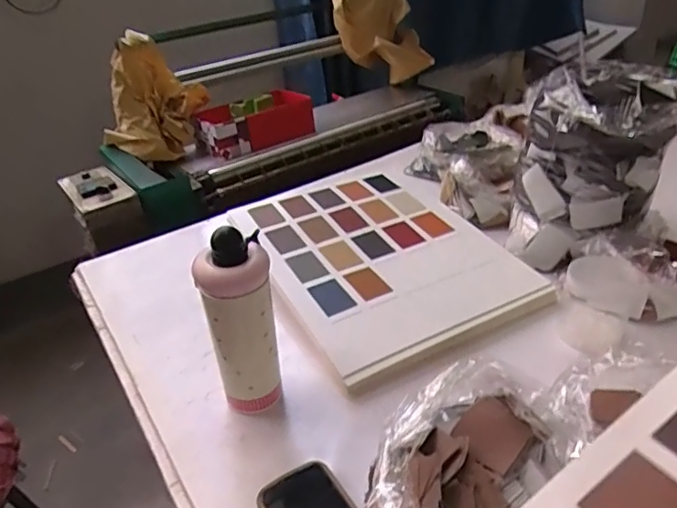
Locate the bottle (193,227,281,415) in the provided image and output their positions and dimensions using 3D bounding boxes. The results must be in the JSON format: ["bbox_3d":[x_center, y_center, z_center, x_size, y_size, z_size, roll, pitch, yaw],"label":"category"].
[{"bbox_3d":[-0.108,0.090,0.619,0.076,0.241,0.061,-11,34,-9],"label":"bottle"}]

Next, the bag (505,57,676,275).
[{"bbox_3d":[0.392,-0.130,0.817,0.205,0.255,0.167,-21,39,-25],"label":"bag"}]

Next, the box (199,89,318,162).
[{"bbox_3d":[-0.210,-0.324,1.365,0.285,0.104,0.152,-27,40,-29],"label":"box"}]

